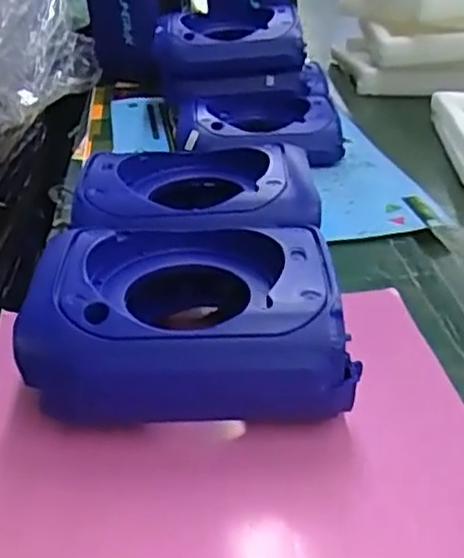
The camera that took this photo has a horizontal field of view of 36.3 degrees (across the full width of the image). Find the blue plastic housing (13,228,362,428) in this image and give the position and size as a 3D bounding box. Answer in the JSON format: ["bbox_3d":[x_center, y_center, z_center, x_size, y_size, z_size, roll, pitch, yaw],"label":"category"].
[{"bbox_3d":[-0.030,0.036,0.546,0.230,0.106,0.174,1,31,1],"label":"blue plastic housing"}]

